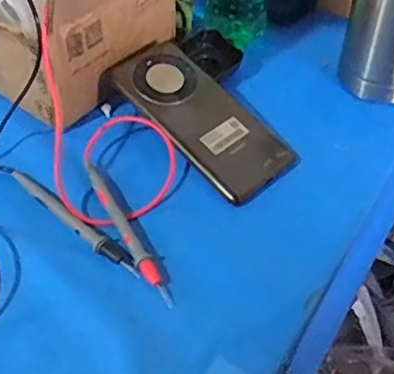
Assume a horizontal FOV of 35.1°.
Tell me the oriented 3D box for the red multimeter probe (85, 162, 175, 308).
[{"bbox_3d":[-0.055,0.031,0.470,0.012,0.009,0.142,-23,53,-17],"label":"red multimeter probe"}]

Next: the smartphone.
[{"bbox_3d":[0.003,-0.061,0.531,0.075,0.016,0.170,-37,73,-27],"label":"smartphone"}]

